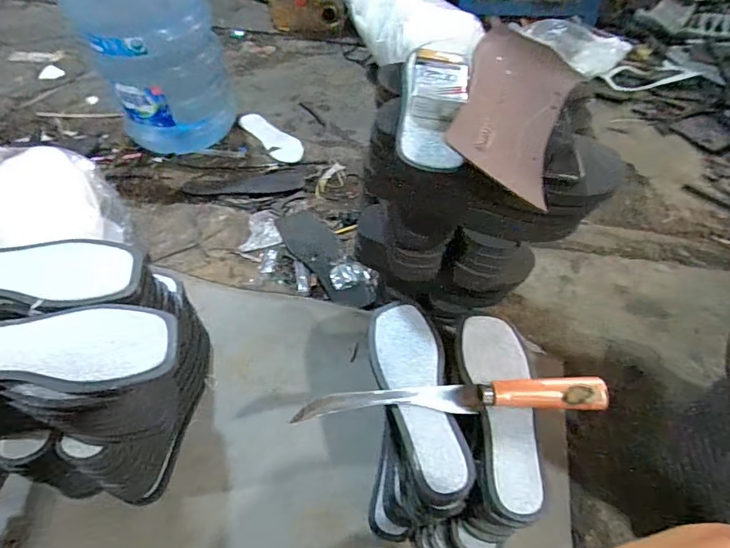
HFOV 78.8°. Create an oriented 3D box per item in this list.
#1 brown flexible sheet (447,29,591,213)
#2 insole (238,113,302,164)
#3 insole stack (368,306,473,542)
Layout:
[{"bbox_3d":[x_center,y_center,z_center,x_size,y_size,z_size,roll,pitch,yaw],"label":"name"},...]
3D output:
[{"bbox_3d":[0.160,-0.183,0.472,0.120,0.009,0.261,32,56,-2],"label":"brown flexible sheet"},{"bbox_3d":[-0.233,-0.349,1.121,0.080,0.012,0.213,-33,61,-22],"label":"insole"},{"bbox_3d":[0.055,0.187,0.581,0.100,0.162,0.246,-4,54,-3],"label":"insole stack"}]

